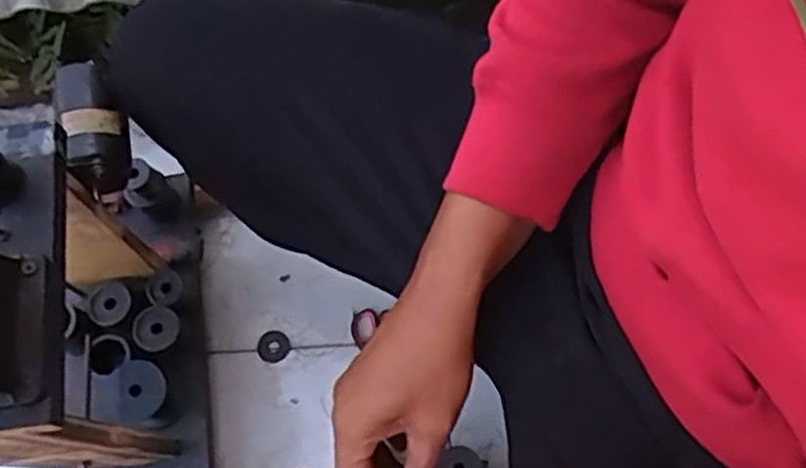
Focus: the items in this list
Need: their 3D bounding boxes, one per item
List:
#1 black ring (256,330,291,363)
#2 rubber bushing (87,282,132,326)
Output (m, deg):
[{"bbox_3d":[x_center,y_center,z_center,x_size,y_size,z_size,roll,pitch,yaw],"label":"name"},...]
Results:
[{"bbox_3d":[-0.143,0.124,0.836,0.035,0.004,0.036,0,71,1],"label":"black ring"},{"bbox_3d":[-0.288,0.068,0.742,0.042,0.013,0.047,-39,74,-12],"label":"rubber bushing"}]

